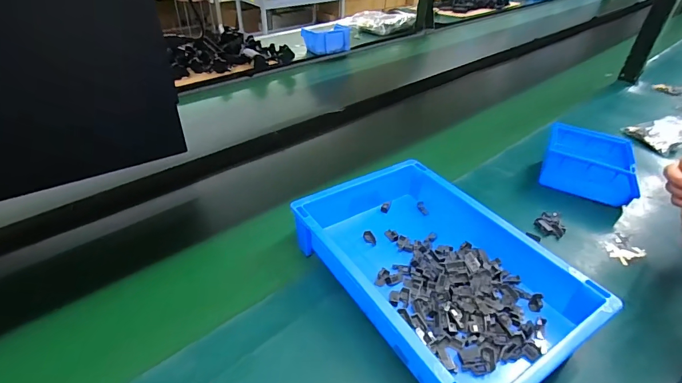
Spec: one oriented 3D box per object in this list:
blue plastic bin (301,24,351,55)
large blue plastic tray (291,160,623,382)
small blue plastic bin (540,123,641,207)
[{"bbox_3d":[-0.044,-0.471,1.145,0.127,0.065,0.102,-15,40,-22],"label":"blue plastic bin"},{"bbox_3d":[0.107,0.085,0.442,0.217,0.069,0.299,-20,42,-27],"label":"large blue plastic tray"},{"bbox_3d":[0.402,-0.043,0.606,0.139,0.069,0.124,17,39,19],"label":"small blue plastic bin"}]

